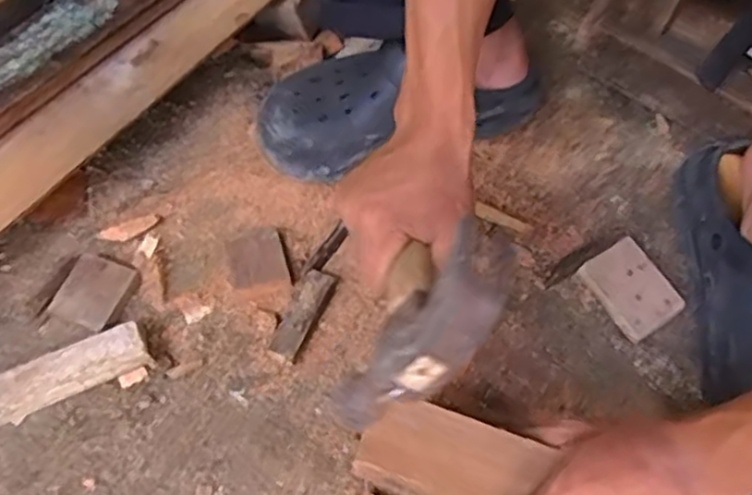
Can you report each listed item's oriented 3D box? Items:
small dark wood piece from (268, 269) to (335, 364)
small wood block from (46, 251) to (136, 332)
[{"bbox_3d":[-0.063,0.058,0.597,0.028,0.022,0.083,22,62,9],"label":"small dark wood piece"},{"bbox_3d":[-0.240,0.039,0.600,0.053,0.020,0.060,20,61,8],"label":"small wood block"}]

